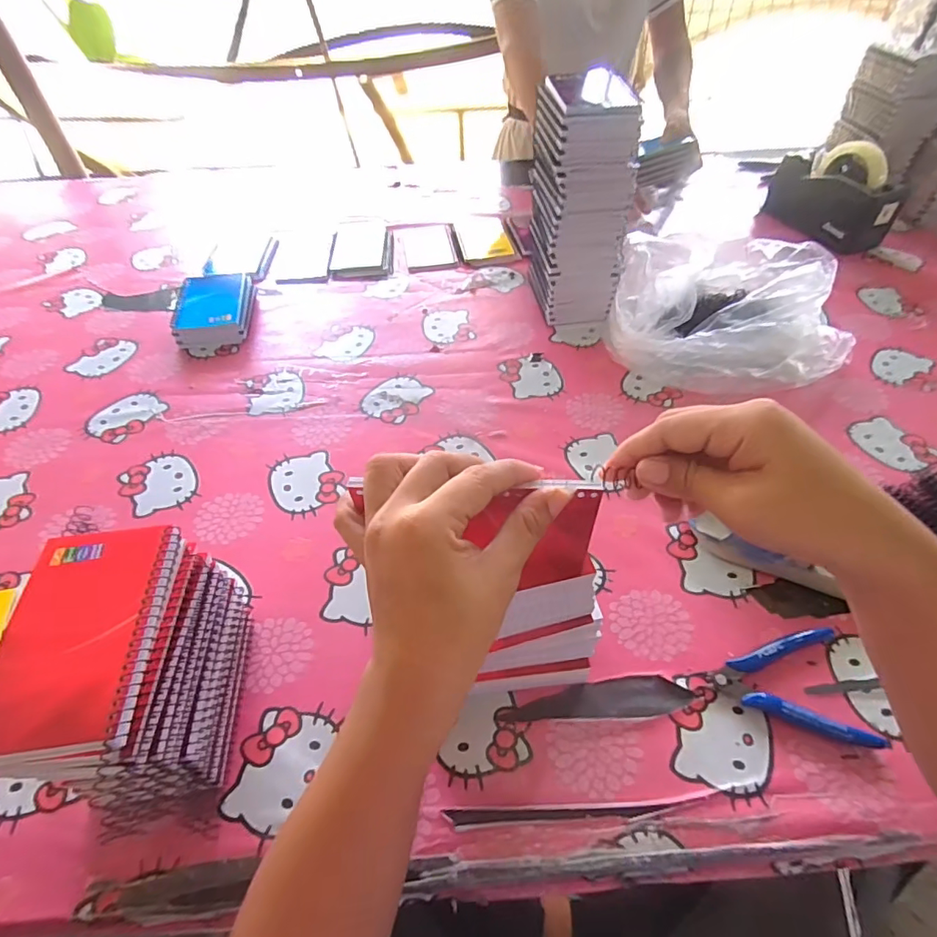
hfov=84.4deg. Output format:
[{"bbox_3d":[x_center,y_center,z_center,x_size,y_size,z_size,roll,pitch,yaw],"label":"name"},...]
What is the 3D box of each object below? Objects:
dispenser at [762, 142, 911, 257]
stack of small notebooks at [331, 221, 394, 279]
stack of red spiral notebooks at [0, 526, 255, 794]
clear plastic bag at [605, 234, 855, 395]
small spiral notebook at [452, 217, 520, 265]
[{"bbox_3d":[0.592,-0.451,0.858,0.078,0.135,0.215,-18,51,-14],"label":"dispenser"},{"bbox_3d":[-0.173,-0.363,0.854,0.097,0.013,0.177,-3,49,-2],"label":"stack of small notebooks"},{"bbox_3d":[-0.219,0.141,0.343,0.091,0.144,0.151,-3,49,-2],"label":"stack of red spiral notebooks"},{"bbox_3d":[0.334,-0.224,0.675,0.283,0.103,0.278,8,50,8],"label":"clear plastic bag"},{"bbox_3d":[0.027,-0.385,0.870,0.094,0.017,0.132,-9,50,-7],"label":"small spiral notebook"}]

